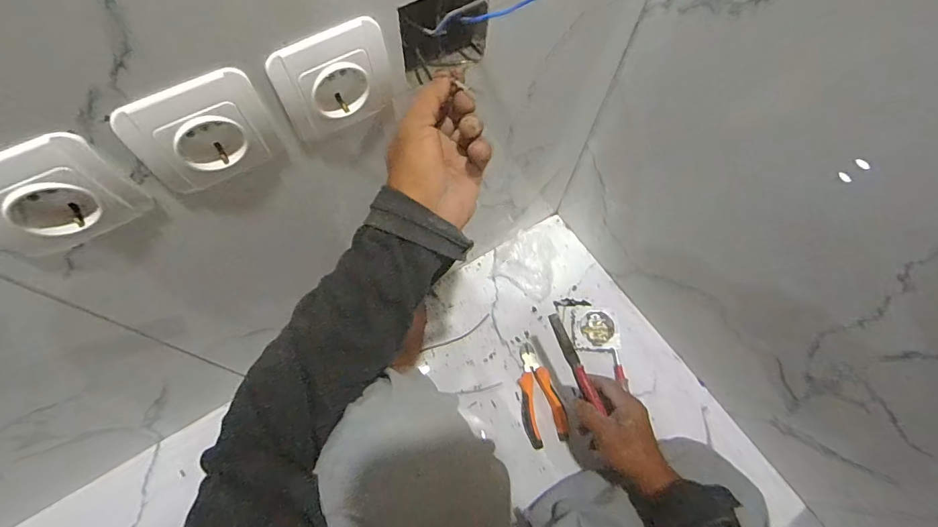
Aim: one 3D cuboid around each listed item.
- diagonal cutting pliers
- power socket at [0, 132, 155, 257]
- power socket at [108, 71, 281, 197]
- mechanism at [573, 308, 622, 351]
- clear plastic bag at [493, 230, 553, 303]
[{"bbox_3d":[0.111,0.201,0.680,0.063,0.021,0.153,-7,66,-5],"label":"diagonal cutting pliers"},{"bbox_3d":[-0.249,-0.040,0.259,0.077,0.074,0.021,-33,71,-16],"label":"power socket"},{"bbox_3d":[-0.171,-0.085,0.283,0.077,0.074,0.020,-31,70,-15],"label":"power socket"},{"bbox_3d":[0.210,0.109,0.724,0.074,0.028,0.071,-7,65,17],"label":"mechanism"},{"bbox_3d":[0.099,-0.008,0.756,0.102,0.045,0.125,7,65,1],"label":"clear plastic bag"}]

